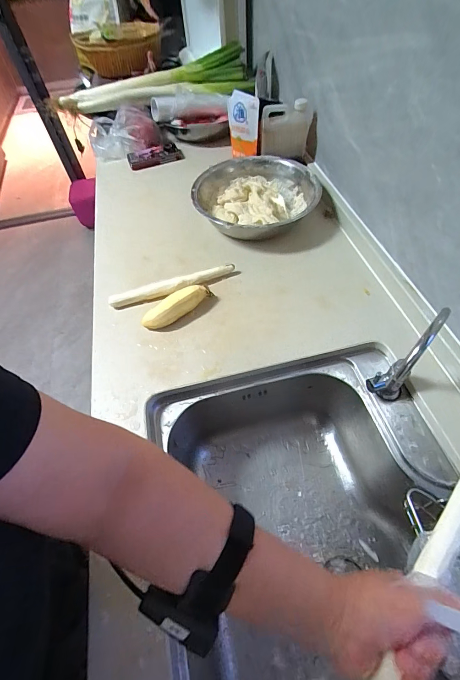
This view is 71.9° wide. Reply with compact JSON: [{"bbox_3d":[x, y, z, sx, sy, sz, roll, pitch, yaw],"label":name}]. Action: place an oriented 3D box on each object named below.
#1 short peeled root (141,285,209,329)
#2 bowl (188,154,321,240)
[{"bbox_3d":[-0.106,-0.064,0.622,0.137,0.041,0.042,-29,58,-15],"label":"short peeled root"},{"bbox_3d":[0.064,-0.338,0.781,0.287,0.085,0.281,-2,55,4],"label":"bowl"}]

